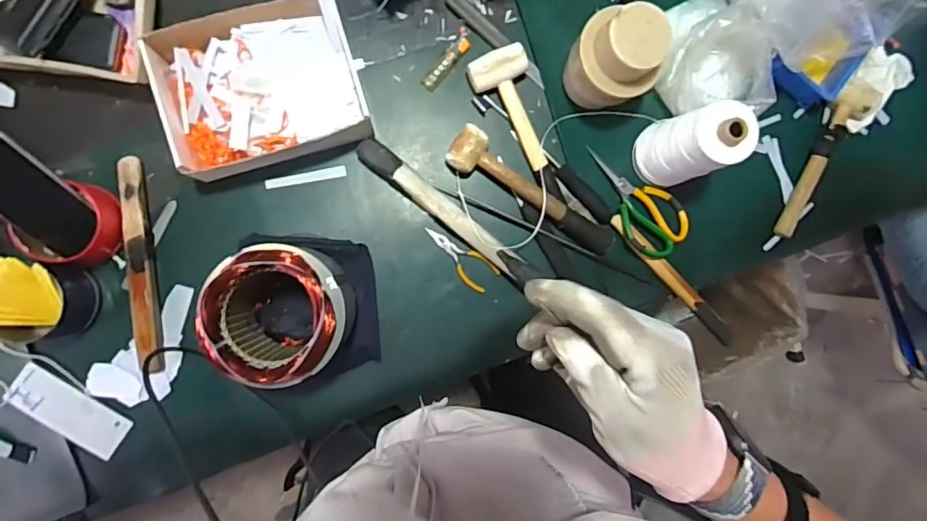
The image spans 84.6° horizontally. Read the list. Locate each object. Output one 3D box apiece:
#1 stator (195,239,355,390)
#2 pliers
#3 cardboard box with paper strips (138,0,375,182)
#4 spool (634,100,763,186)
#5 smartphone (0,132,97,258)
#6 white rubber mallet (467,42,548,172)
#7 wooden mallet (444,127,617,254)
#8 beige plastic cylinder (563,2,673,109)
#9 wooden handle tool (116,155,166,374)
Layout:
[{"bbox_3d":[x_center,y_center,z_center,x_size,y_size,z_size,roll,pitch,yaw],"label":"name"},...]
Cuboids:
[{"bbox_3d":[-0.209,0.060,0.610,0.147,0.172,0.140,0,91,-6],"label":"stator"},{"bbox_3d":[-0.006,-0.004,0.723,0.117,0.015,0.044,39,87,-5],"label":"pliers"},{"bbox_3d":[-0.257,-0.223,0.662,0.239,0.077,0.190,-14,92,-6],"label":"cardboard box with paper strips"},{"bbox_3d":[0.297,-0.153,0.667,0.071,0.164,0.091,-14,92,-6],"label":"spool"},{"bbox_3d":[-0.504,-0.071,0.594,0.077,0.013,0.151,-34,135,-4],"label":"smartphone"},{"bbox_3d":[0.070,-0.206,0.707,0.079,0.046,0.170,-22,93,-5],"label":"white rubber mallet"},{"bbox_3d":[0.099,-0.095,0.710,0.258,0.037,0.057,31,88,-6],"label":"wooden mallet"},{"bbox_3d":[0.193,-0.257,0.663,0.092,0.160,0.112,-44,95,-4],"label":"beige plastic cylinder"},{"bbox_3d":[-0.421,0.006,0.664,0.029,0.024,0.275,-6,89,-6],"label":"wooden handle tool"}]

